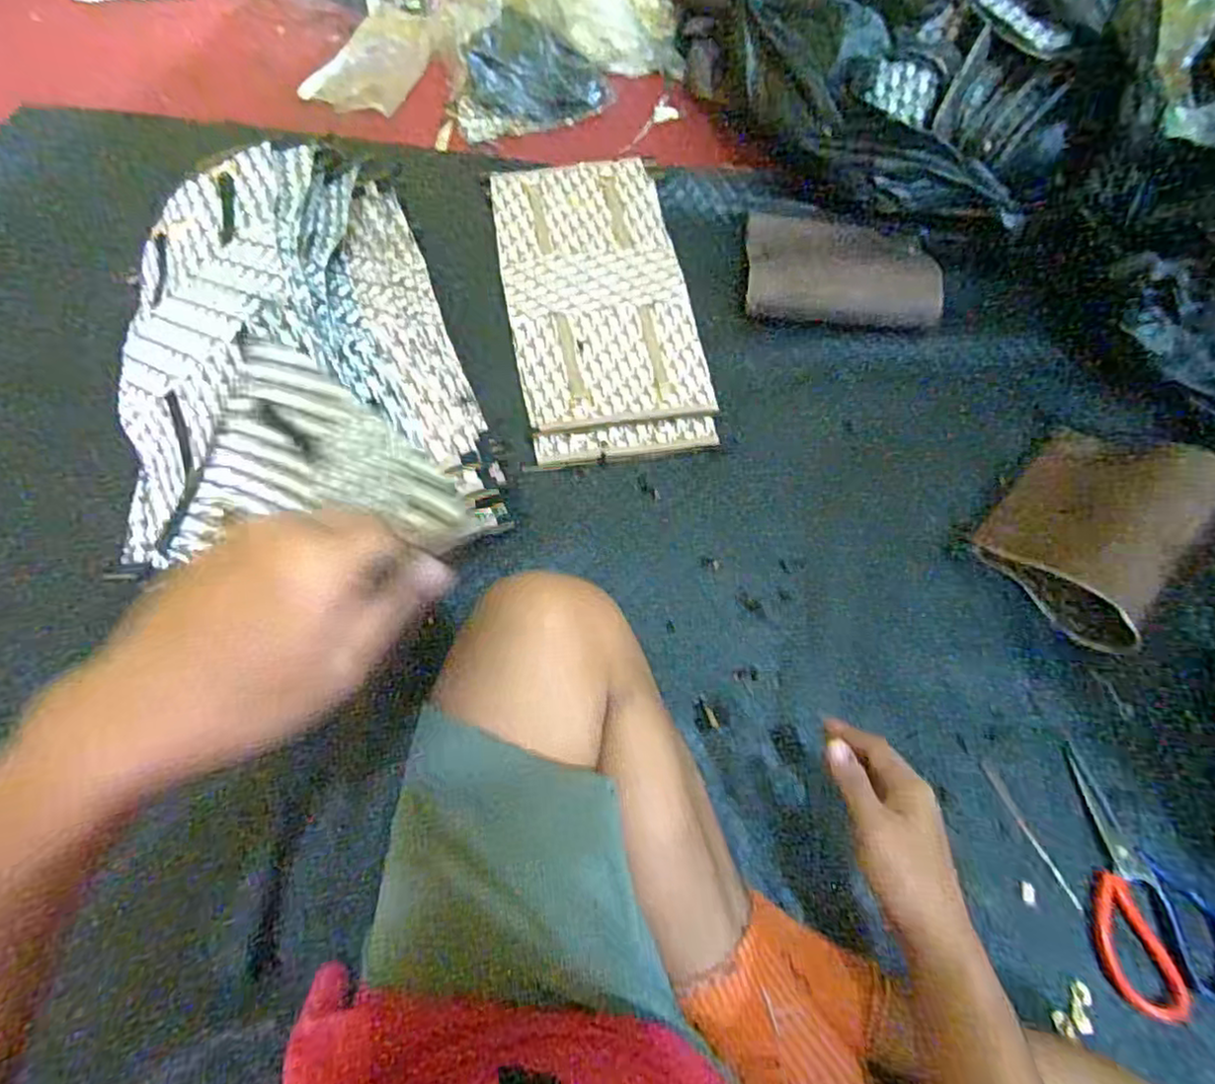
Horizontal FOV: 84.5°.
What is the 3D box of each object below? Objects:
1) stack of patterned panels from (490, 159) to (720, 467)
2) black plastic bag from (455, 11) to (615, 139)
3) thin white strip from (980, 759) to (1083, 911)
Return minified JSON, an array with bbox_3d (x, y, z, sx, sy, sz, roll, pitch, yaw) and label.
[{"bbox_3d":[-0.013,-0.315,0.852,0.222,0.027,0.469,-10,70,-3],"label":"stack of patterned panels"},{"bbox_3d":[-0.114,-0.668,0.963,0.230,0.091,0.126,-26,71,-13],"label":"black plastic bag"},{"bbox_3d":[0.396,0.274,0.630,0.009,0.006,0.139,-23,70,-12],"label":"thin white strip"}]

